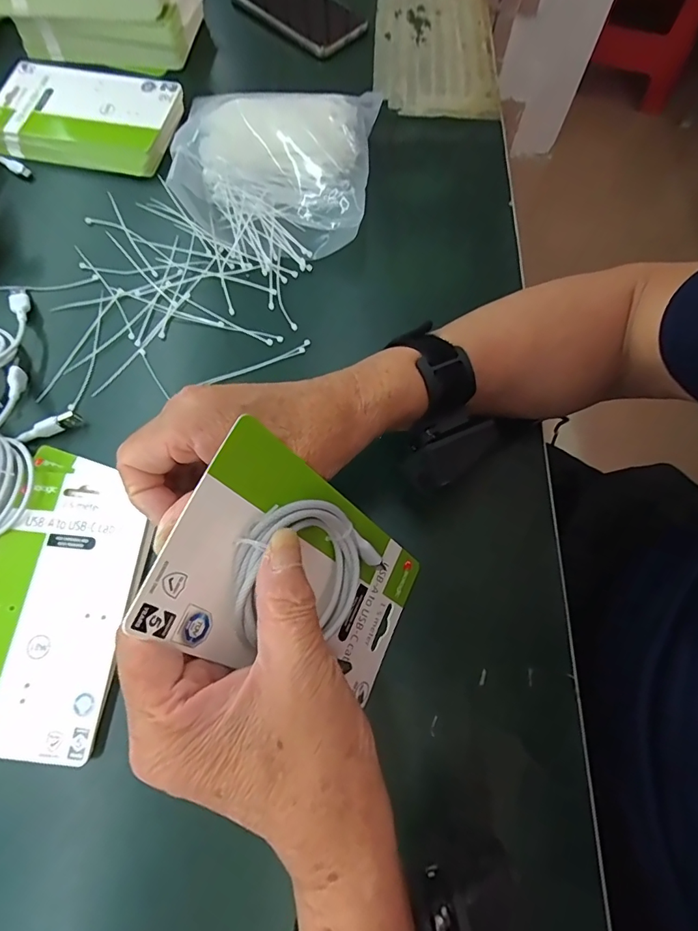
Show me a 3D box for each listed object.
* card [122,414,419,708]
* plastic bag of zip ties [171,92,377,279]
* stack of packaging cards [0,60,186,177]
[{"bbox_3d":[-0.016,0.063,0.246,0.013,0.175,0.096,7,63,41],"label":"card"},{"bbox_3d":[-0.068,-0.270,0.423,0.180,0.054,0.201,2,70,-1],"label":"plastic bag of zip ties"},{"bbox_3d":[-0.264,-0.351,0.470,0.181,0.028,0.112,9,70,2],"label":"stack of packaging cards"}]

